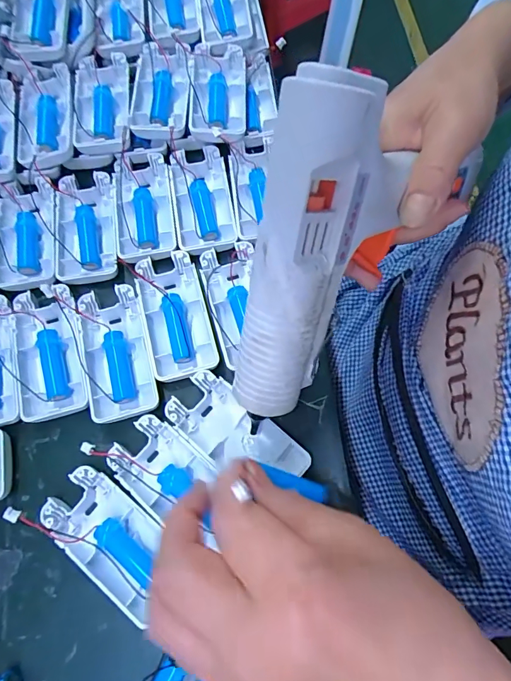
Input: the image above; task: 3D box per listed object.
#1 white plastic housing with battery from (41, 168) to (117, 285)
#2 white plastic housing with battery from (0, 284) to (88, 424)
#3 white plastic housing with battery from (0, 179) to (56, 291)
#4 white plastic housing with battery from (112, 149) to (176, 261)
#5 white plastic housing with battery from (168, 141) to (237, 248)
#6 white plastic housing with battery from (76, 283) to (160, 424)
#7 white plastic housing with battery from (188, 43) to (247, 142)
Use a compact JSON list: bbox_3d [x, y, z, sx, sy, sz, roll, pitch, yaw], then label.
[{"bbox_3d":[-0.132,-0.087,0.319,0.049,0.024,0.097,-11,71,-2],"label":"white plastic housing with battery"},{"bbox_3d":[-0.146,0.008,0.284,0.041,0.018,0.097,-24,71,-6],"label":"white plastic housing with battery"},{"bbox_3d":[-0.180,-0.079,0.316,0.050,0.024,0.092,-11,71,-1],"label":"white plastic housing with battery"},{"bbox_3d":[-0.088,-0.106,0.323,0.042,0.015,0.096,-10,71,-1],"label":"white plastic housing with battery"},{"bbox_3d":[-0.043,-0.114,0.325,0.044,0.018,0.099,-10,71,-1],"label":"white plastic housing with battery"},{"bbox_3d":[-0.096,0.009,0.284,0.045,0.015,0.091,-16,71,-3],"label":"white plastic housing with battery"},{"bbox_3d":[-0.031,-0.205,0.336,0.043,0.029,0.095,-2,71,2],"label":"white plastic housing with battery"}]

